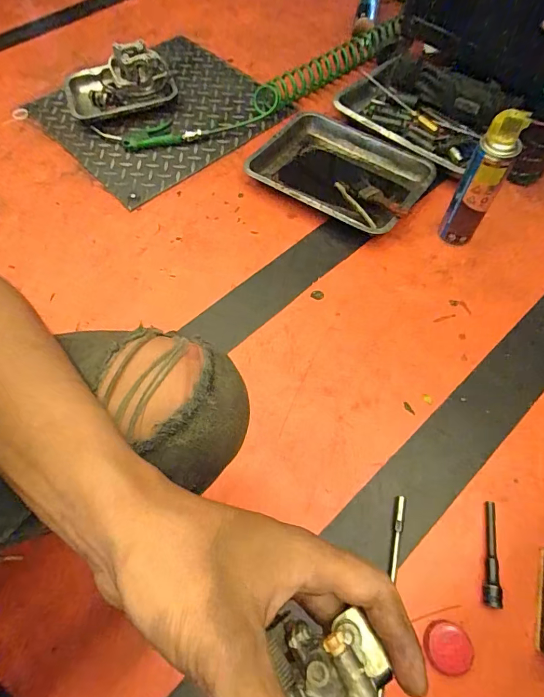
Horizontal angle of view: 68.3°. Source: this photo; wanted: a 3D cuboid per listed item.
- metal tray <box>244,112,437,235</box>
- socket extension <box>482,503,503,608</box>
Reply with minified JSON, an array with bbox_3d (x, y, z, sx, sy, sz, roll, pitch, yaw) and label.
[{"bbox_3d":[0.136,-0.387,0.876,0.378,0.046,0.263,34,66,18],"label":"metal tray"},{"bbox_3d":[0.291,0.268,0.531,0.022,0.020,0.127,12,62,7],"label":"socket extension"}]

